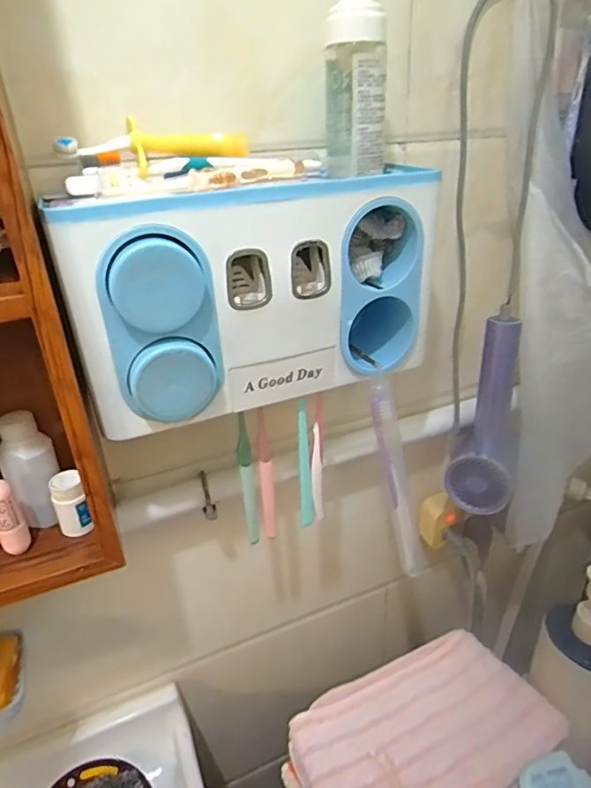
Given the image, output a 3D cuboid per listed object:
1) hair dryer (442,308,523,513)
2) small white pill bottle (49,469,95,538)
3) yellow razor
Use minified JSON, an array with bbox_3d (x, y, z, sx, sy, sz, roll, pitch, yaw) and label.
[{"bbox_3d":[0.221,0.024,0.587,0.074,0.204,0.113,9,30,22],"label":"hair dryer"},{"bbox_3d":[-0.193,0.095,0.444,0.025,0.051,0.027,-18,31,-27],"label":"small white pill bottle"},{"bbox_3d":[-0.077,-0.188,0.388,0.088,0.032,0.025,-13,29,-18],"label":"yellow razor"}]

